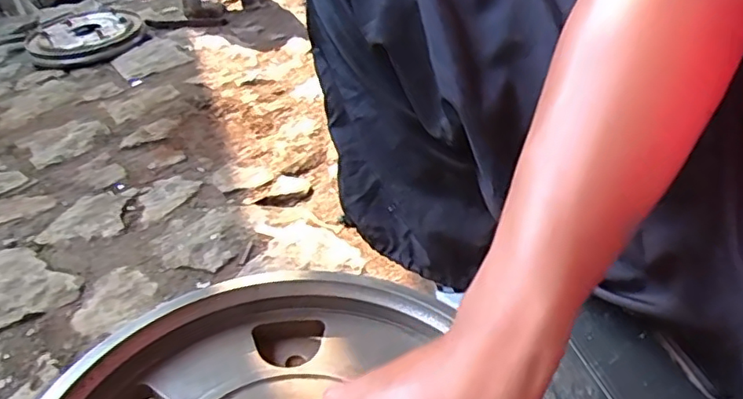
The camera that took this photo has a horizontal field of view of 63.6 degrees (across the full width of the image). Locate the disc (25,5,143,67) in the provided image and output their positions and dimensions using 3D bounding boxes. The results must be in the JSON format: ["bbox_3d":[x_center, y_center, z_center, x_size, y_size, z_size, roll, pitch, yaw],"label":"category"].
[{"bbox_3d":[-0.774,-0.449,1.628,0.294,0.056,0.356,-24,41,-20],"label":"disc"}]

